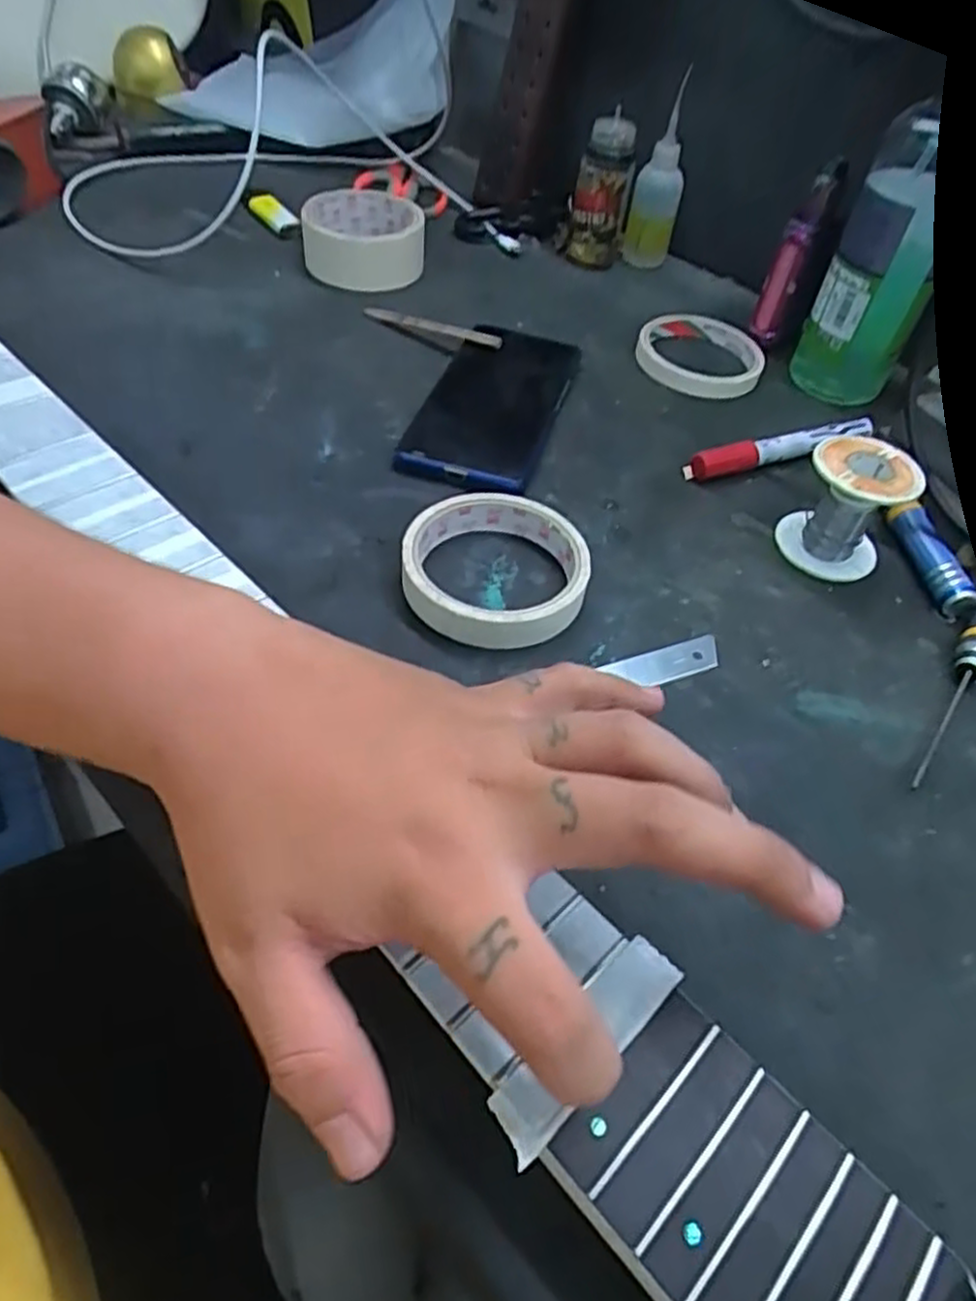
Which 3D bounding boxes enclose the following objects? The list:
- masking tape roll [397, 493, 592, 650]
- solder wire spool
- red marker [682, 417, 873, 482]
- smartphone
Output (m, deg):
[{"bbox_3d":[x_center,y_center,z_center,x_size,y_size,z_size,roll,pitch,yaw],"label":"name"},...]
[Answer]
[{"bbox_3d":[0.004,-0.042,0.377,0.088,0.022,0.087,3,50,-3],"label":"masking tape roll"},{"bbox_3d":[0.190,-0.076,0.405,0.051,0.058,0.051,3,50,-3],"label":"solder wire spool"},{"bbox_3d":[0.177,-0.123,0.468,0.119,0.017,0.015,-15,54,-17],"label":"red marker"},{"bbox_3d":[0.004,-0.154,0.477,0.079,0.011,0.166,15,51,7],"label":"smartphone"}]

